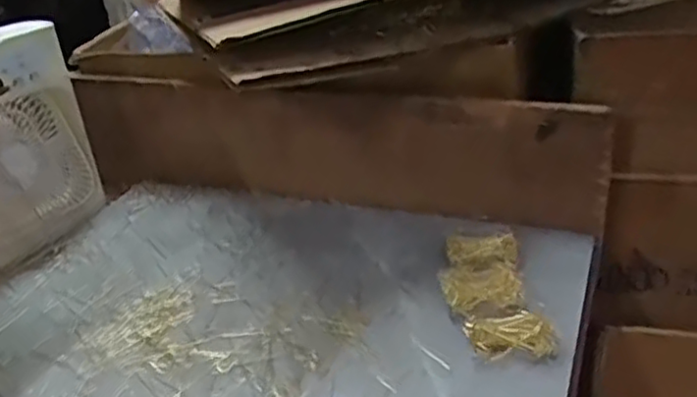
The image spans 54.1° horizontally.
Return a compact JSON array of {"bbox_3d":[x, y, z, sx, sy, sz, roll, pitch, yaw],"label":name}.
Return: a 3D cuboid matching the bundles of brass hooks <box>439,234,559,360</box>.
[{"bbox_3d":[0.133,0.086,0.648,0.083,0.019,0.182,-4,27,3],"label":"bundles of brass hooks"}]

